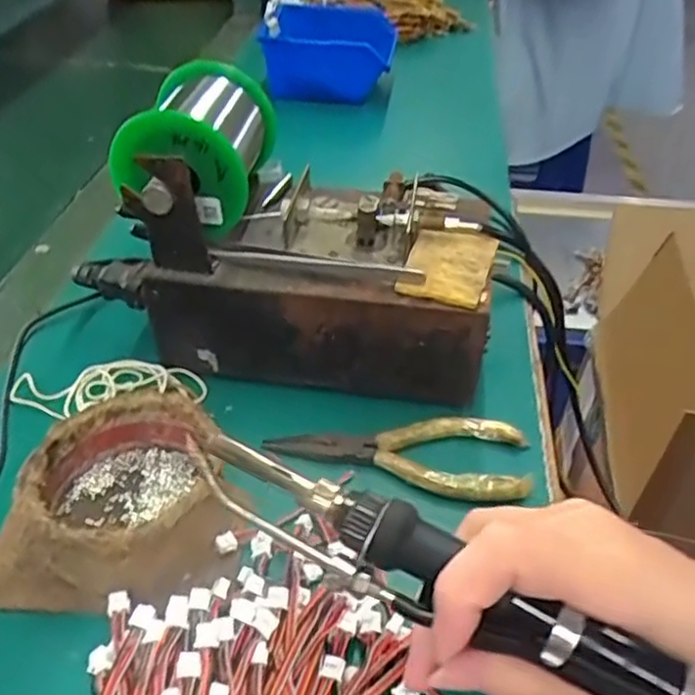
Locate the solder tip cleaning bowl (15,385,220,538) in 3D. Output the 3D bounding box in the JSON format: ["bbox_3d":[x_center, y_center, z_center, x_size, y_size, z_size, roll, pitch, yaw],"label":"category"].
[{"bbox_3d":[-0.100,0.059,0.300,0.077,0.044,0.077,2,41,-2],"label":"solder tip cleaning bowl"}]

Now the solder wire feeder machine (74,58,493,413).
[{"bbox_3d":[-0.030,-0.065,0.377,0.218,0.134,0.113,8,42,5],"label":"solder wire feeder machine"}]

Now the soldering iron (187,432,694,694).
[{"bbox_3d":[0.037,0.076,0.211,0.202,0.019,0.025,23,45,15],"label":"soldering iron"}]

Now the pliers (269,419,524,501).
[{"bbox_3d":[0.027,0.051,0.345,0.128,0.011,0.046,10,42,7],"label":"pliers"}]

